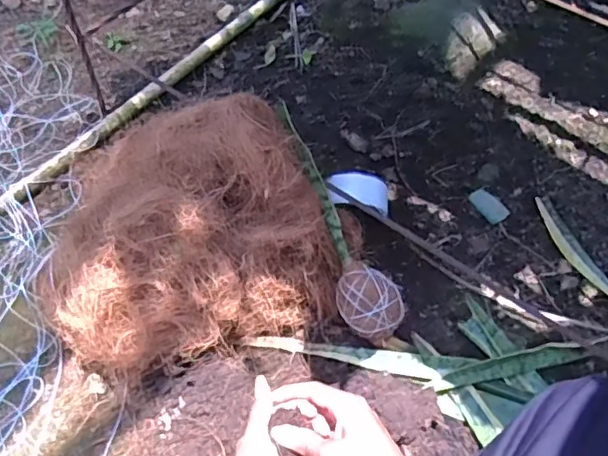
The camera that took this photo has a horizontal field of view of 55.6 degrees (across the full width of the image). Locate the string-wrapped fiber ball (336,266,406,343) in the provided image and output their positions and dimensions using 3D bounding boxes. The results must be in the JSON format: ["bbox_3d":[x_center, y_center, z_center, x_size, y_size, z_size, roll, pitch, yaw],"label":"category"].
[{"bbox_3d":[0.075,0.087,0.662,0.078,0.060,0.063,20,57,11],"label":"string-wrapped fiber ball"}]

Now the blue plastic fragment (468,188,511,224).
[{"bbox_3d":[0.260,-0.033,0.806,0.038,0.004,0.058,-26,60,-19],"label":"blue plastic fragment"}]

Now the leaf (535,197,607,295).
[{"bbox_3d":[0.371,0.048,0.749,0.031,0.023,0.228,-17,58,-14],"label":"leaf"}]

